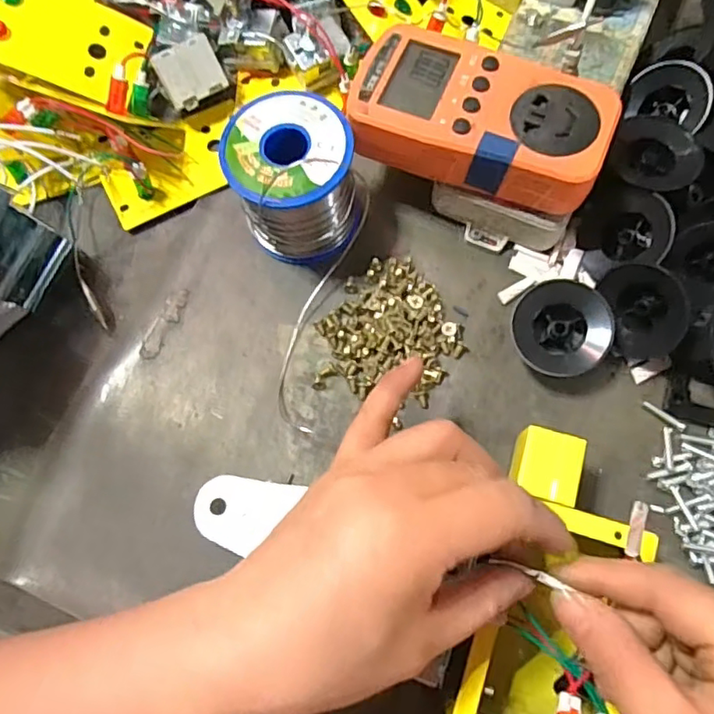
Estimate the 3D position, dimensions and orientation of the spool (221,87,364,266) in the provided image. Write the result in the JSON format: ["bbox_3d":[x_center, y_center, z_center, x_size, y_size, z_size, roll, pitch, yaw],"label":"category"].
[{"bbox_3d":[-0.033,-0.094,0.312,0.062,0.061,0.067,-1,72,2],"label":"spool"}]

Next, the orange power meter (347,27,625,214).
[{"bbox_3d":[0.062,-0.122,0.296,0.124,0.031,0.063,19,74,8],"label":"orange power meter"}]

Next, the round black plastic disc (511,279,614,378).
[{"bbox_3d":[0.105,-0.014,0.302,0.048,0.016,0.048,0,88,6],"label":"round black plastic disc"}]

